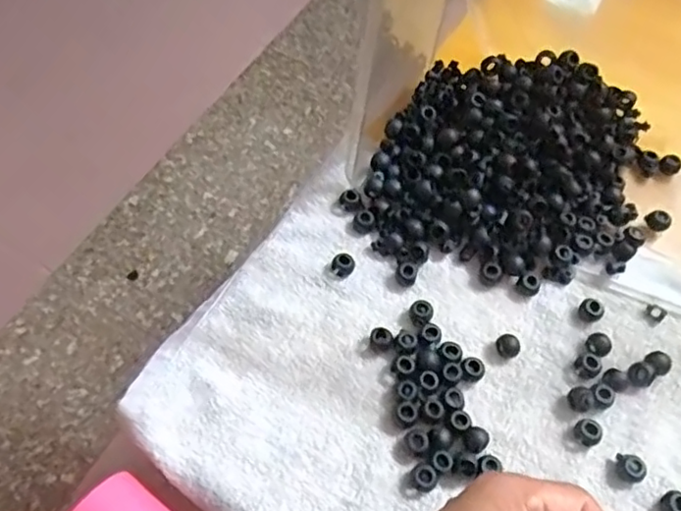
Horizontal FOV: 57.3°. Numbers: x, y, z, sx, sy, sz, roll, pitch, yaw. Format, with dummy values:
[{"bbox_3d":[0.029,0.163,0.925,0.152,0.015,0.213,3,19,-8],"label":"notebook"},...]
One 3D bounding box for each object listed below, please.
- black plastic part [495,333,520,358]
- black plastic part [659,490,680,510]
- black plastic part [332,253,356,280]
[{"bbox_3d":[0.106,0.057,0.395,0.013,0.009,0.015,-7,61,-7],"label":"black plastic part"},{"bbox_3d":[0.189,0.141,0.351,0.013,0.012,0.015,-12,62,-10],"label":"black plastic part"},{"bbox_3d":[0.002,0.006,0.420,0.015,0.007,0.016,1,60,-3],"label":"black plastic part"}]

